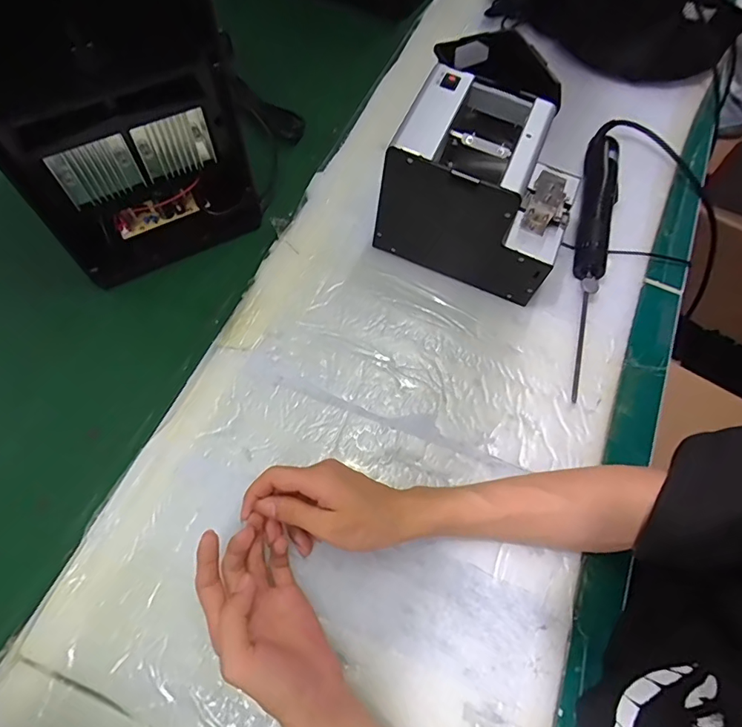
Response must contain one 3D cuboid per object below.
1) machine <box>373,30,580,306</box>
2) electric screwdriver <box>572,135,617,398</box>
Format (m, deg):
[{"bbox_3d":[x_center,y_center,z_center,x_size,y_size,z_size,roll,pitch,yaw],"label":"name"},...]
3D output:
[{"bbox_3d":[0.113,-0.172,0.494,0.172,0.146,0.123,23,63,8],"label":"machine"},{"bbox_3d":[0.245,-0.131,0.542,0.042,0.044,0.361,15,62,4],"label":"electric screwdriver"}]

